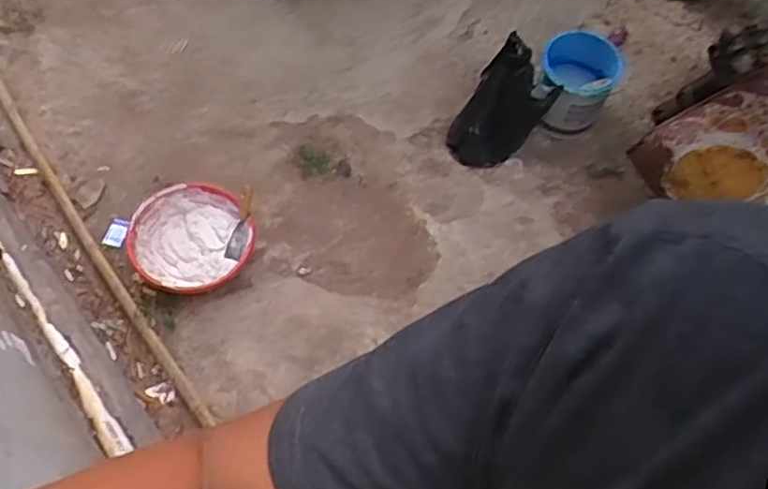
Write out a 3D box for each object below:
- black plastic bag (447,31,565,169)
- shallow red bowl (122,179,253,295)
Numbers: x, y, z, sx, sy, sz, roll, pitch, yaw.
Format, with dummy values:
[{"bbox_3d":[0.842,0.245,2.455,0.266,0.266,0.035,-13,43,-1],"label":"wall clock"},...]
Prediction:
[{"bbox_3d":[0.280,-0.313,1.692,0.221,0.258,0.151,-41,73,-19],"label":"black plastic bag"},{"bbox_3d":[-0.420,-0.008,1.548,0.249,0.081,0.241,1,65,-3],"label":"shallow red bowl"}]

